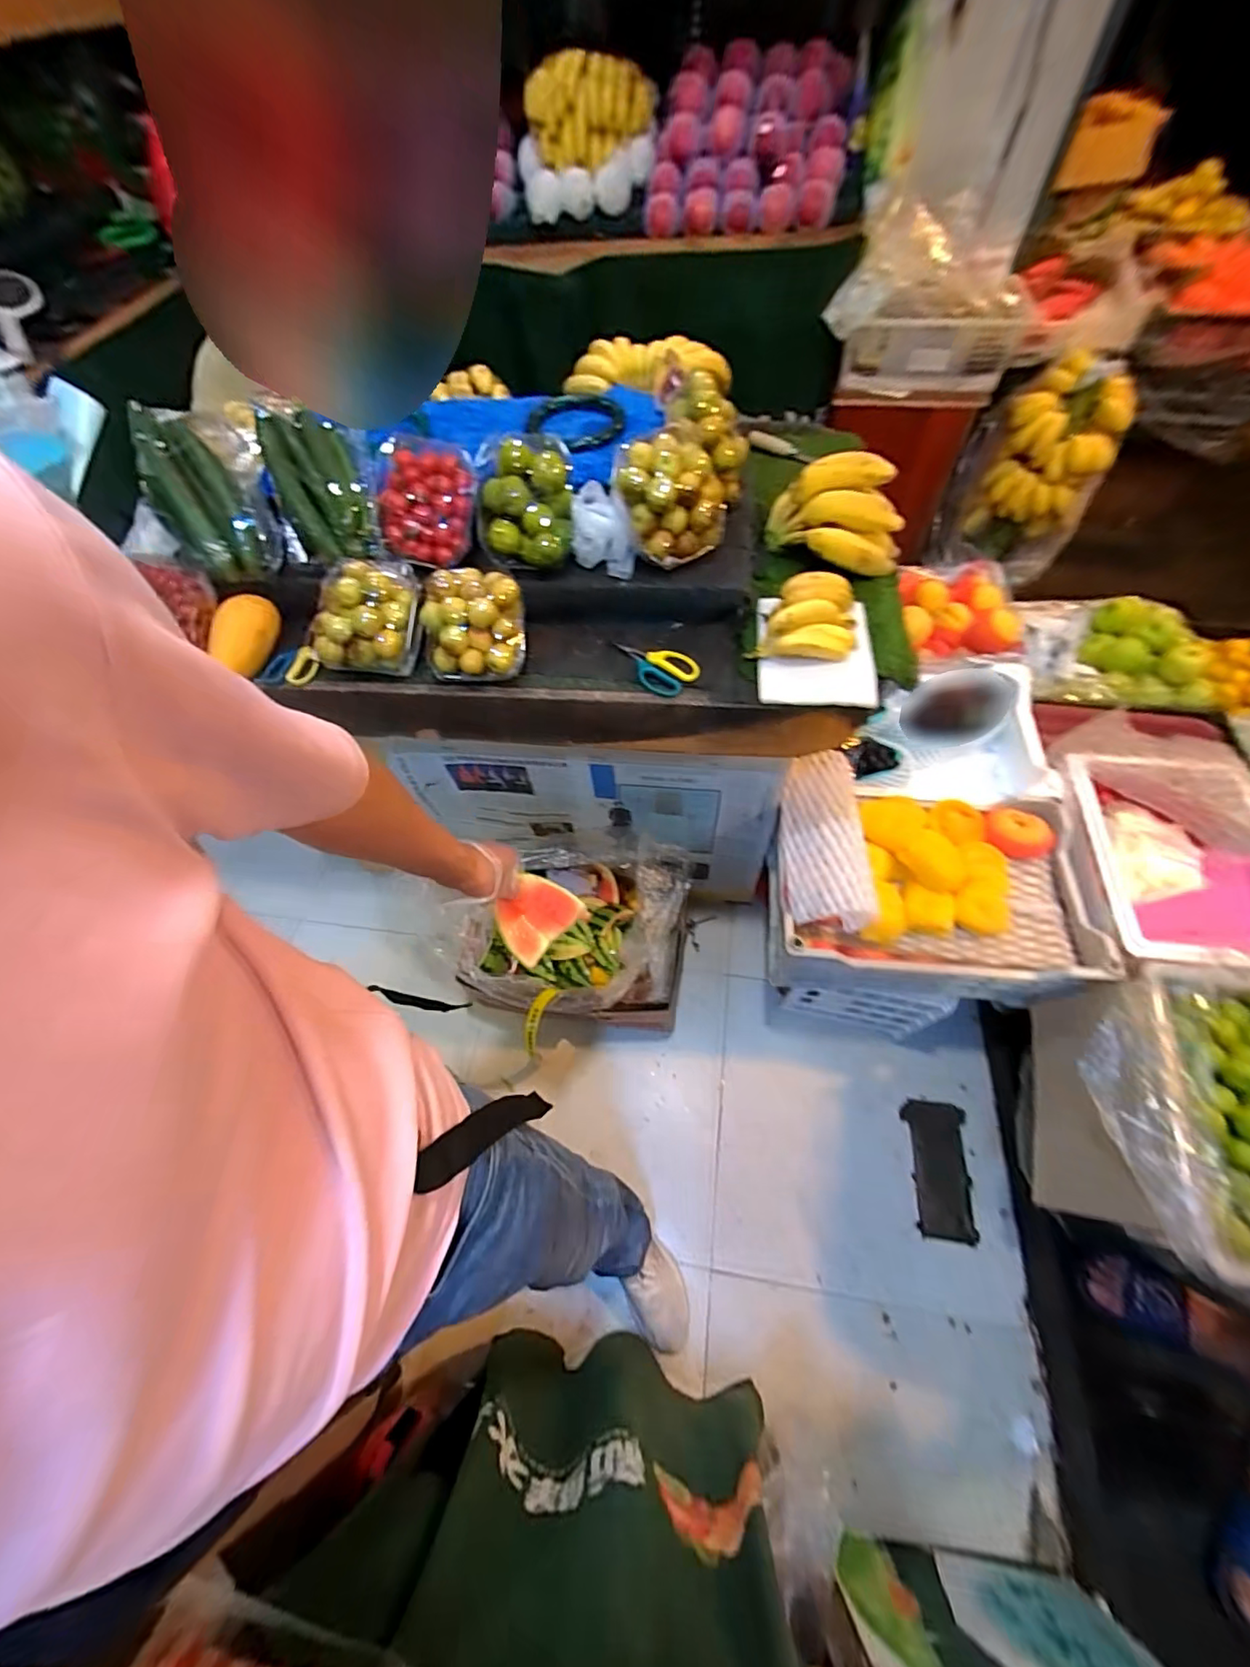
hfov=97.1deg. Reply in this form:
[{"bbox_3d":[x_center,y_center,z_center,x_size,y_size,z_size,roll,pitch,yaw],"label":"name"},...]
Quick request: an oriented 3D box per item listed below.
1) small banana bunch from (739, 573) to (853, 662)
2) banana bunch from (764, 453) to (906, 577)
[{"bbox_3d":[0.254,-0.295,0.739,0.118,0.050,0.150,18,62,14],"label":"small banana bunch"},{"bbox_3d":[0.308,-0.469,0.804,0.194,0.122,0.083,21,63,15],"label":"banana bunch"}]

